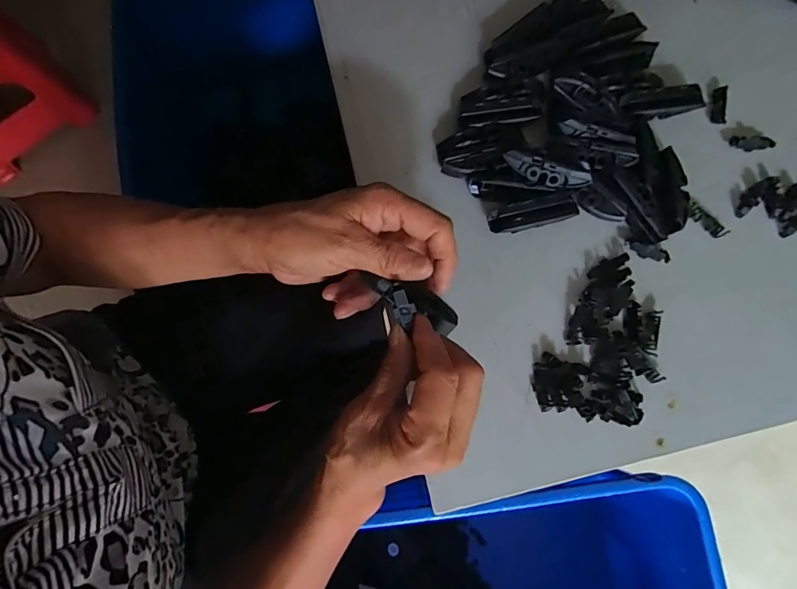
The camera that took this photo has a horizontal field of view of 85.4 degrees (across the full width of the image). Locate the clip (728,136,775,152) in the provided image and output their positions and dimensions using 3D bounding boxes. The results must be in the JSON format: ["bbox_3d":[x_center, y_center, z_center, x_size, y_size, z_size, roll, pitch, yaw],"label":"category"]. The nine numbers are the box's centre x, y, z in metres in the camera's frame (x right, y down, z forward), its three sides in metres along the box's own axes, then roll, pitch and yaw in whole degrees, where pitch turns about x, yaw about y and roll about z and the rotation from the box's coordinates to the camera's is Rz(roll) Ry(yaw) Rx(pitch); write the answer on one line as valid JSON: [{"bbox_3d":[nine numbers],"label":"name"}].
[{"bbox_3d":[0.299,-0.128,0.365,0.034,0.008,0.011,6,79,2],"label":"clip"}]

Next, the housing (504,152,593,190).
[{"bbox_3d":[0.114,-0.094,0.330,0.066,0.019,0.013,14,79,3],"label":"housing"}]

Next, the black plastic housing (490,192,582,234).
[{"bbox_3d":[0.107,-0.063,0.347,0.070,0.019,0.021,-15,79,-3],"label":"black plastic housing"}]

